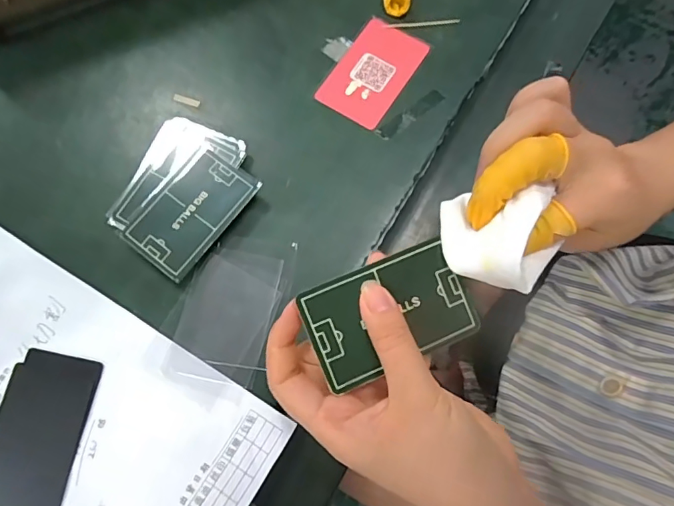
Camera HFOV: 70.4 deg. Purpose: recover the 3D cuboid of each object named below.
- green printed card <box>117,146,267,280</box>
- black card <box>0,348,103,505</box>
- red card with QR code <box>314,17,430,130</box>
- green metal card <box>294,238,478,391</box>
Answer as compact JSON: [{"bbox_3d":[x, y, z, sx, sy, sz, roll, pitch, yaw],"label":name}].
[{"bbox_3d":[-0.101,-0.030,0.328,0.055,0.004,0.086,36,79,9],"label":"green printed card"},{"bbox_3d":[-0.193,0.114,0.306,0.060,0.004,0.096,10,76,4],"label":"black card"},{"bbox_3d":[0.028,-0.140,0.367,0.055,0.004,0.085,32,79,9],"label":"red card with QR code"},{"bbox_3d":[0.027,0.029,0.240,0.083,0.004,0.052,-21,89,-12],"label":"green metal card"}]

